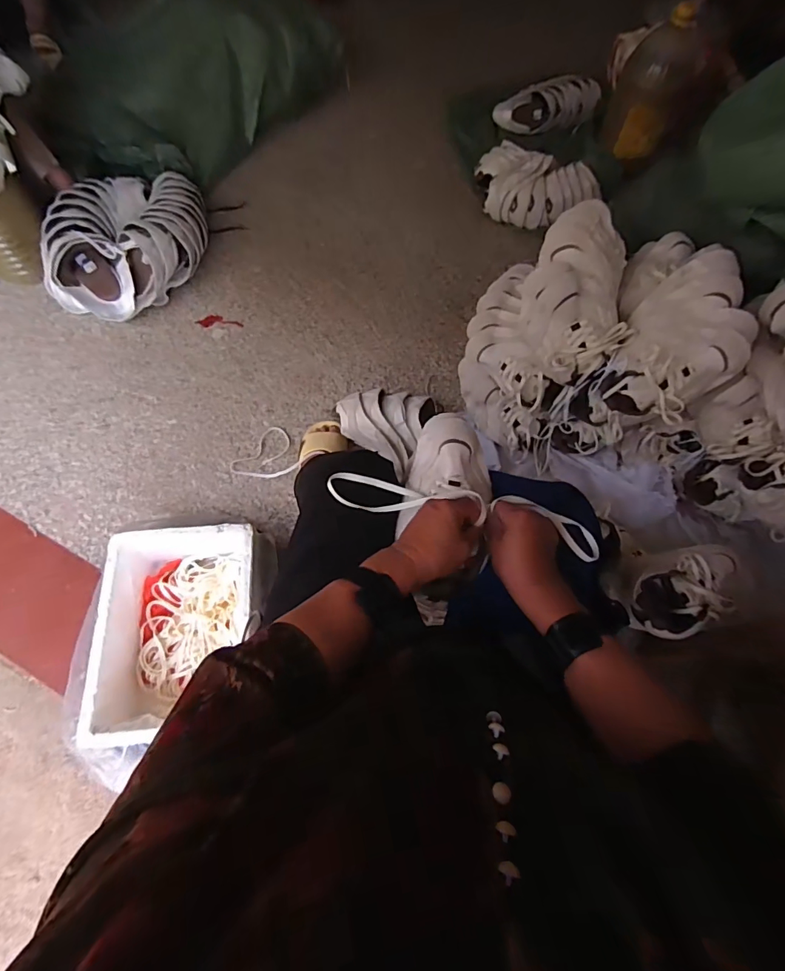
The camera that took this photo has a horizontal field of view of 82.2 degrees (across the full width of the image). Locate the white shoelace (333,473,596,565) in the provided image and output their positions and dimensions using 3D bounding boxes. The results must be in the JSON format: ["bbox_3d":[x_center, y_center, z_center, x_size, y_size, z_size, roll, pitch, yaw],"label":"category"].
[{"bbox_3d":[0.087,0.031,0.548,0.334,0.061,0.053,12,69,5],"label":"white shoelace"}]

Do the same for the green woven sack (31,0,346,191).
[{"bbox_3d":[-0.604,-1.253,1.369,0.437,0.309,0.905,40,71,14],"label":"green woven sack"}]

